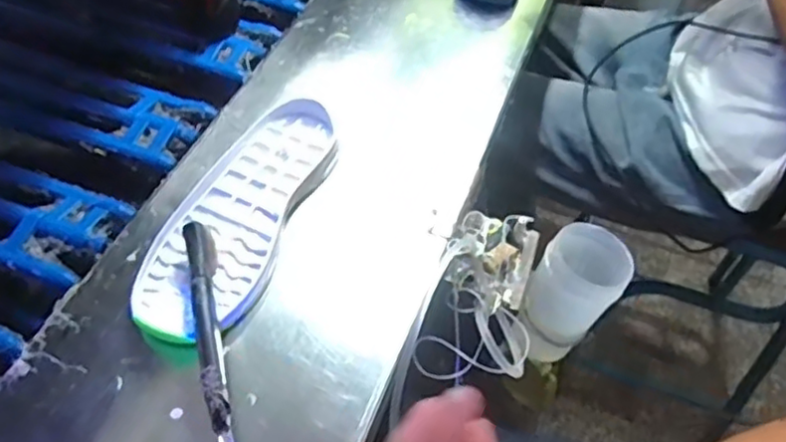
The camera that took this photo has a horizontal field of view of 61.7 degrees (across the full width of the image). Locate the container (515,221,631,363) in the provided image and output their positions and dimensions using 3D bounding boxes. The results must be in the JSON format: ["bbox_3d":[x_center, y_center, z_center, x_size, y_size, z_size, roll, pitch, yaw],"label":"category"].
[{"bbox_3d":[0.158,0.071,0.606,0.071,0.129,0.072,31,42,14],"label":"container"}]

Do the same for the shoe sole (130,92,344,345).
[{"bbox_3d":[-0.119,-0.010,0.526,0.095,0.024,0.242,21,54,10],"label":"shoe sole"}]

